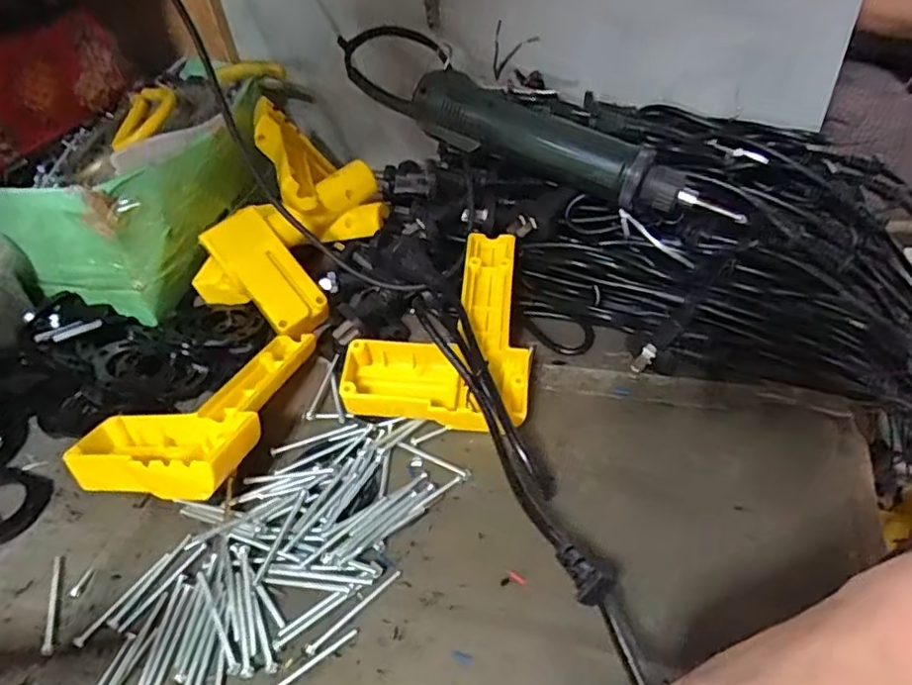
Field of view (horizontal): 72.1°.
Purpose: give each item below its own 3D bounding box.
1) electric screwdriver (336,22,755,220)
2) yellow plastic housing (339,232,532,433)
[{"bbox_3d":[0.055,-0.160,0.462,0.320,0.050,0.064,27,50,13],"label":"electric screwdriver"},{"bbox_3d":[-0.006,-0.008,0.423,0.114,0.059,0.139,2,43,10],"label":"yellow plastic housing"}]

